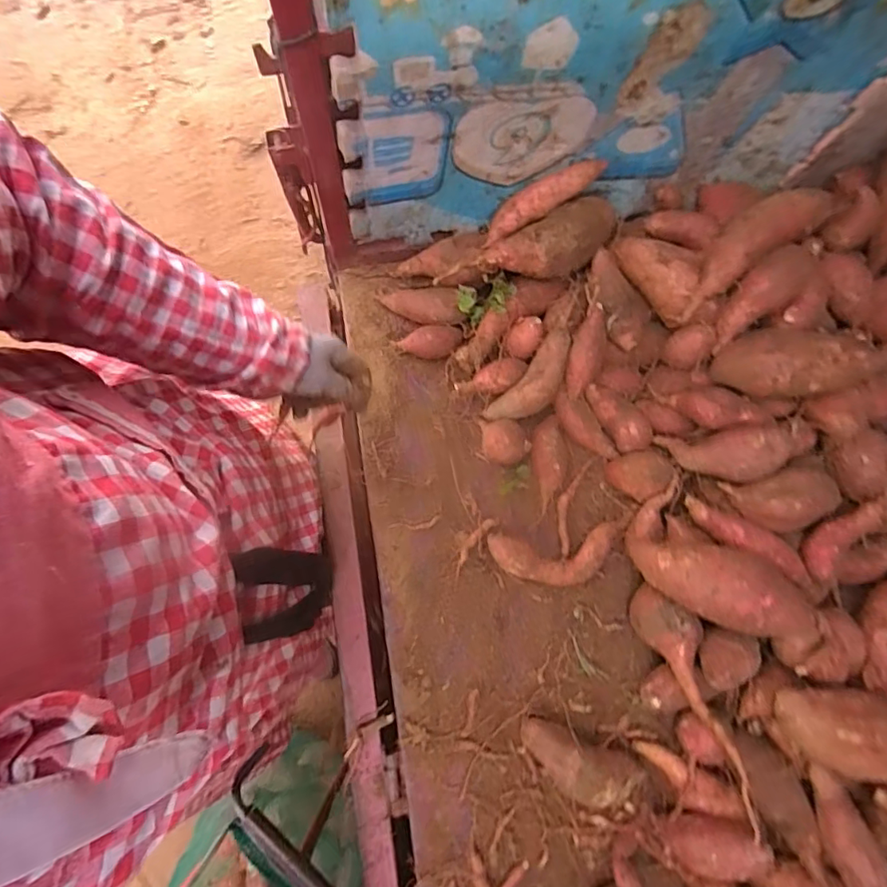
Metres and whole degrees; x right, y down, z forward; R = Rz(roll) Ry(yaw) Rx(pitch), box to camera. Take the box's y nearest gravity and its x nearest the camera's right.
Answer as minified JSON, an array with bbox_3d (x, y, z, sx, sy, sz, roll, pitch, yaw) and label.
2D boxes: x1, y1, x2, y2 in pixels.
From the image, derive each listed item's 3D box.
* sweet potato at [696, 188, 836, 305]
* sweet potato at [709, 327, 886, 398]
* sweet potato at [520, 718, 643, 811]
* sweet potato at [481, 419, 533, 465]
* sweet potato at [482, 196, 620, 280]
[{"bbox_3d":[0.351,-0.228,0.581,0.178,0.061,0.065,-32,78,-9],"label":"sweet potato"},{"bbox_3d":[0.395,-0.092,0.558,0.178,0.061,0.076,-3,75,11],"label":"sweet potato"},{"bbox_3d":[0.143,0.337,0.531,0.125,0.052,0.053,20,75,3],"label":"sweet potato"},{"bbox_3d":[0.073,-0.002,0.630,0.052,0.037,0.057,0,75,-2],"label":"sweet potato"},{"bbox_3d":[0.128,-0.235,0.625,0.173,0.068,0.068,-21,77,-7],"label":"sweet potato"}]

